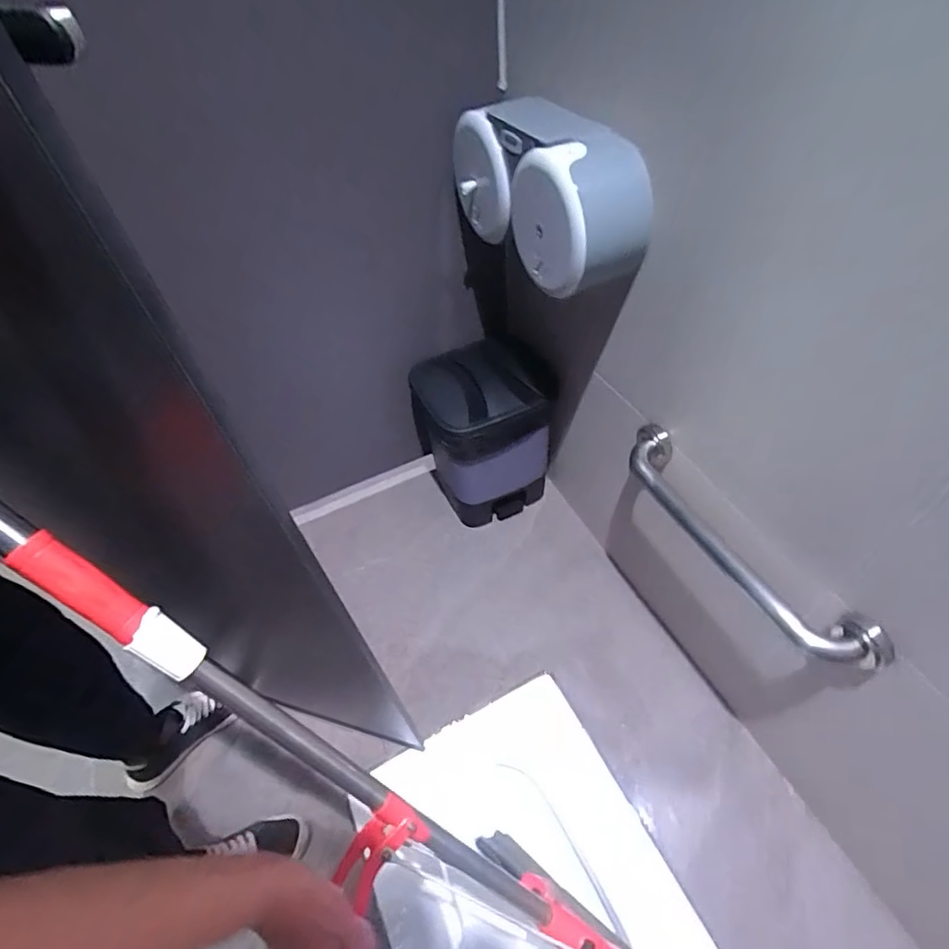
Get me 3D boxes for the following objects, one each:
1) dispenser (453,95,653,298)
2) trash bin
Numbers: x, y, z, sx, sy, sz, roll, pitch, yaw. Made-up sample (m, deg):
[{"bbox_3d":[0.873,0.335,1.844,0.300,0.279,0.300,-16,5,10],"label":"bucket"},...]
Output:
[{"bbox_3d":[0.105,-0.424,0.791,0.138,0.166,0.342,-23,55,-15],"label":"dispenser"},{"bbox_3d":[0.017,-0.085,1.174,0.223,0.343,0.262,-19,54,-12],"label":"trash bin"}]

